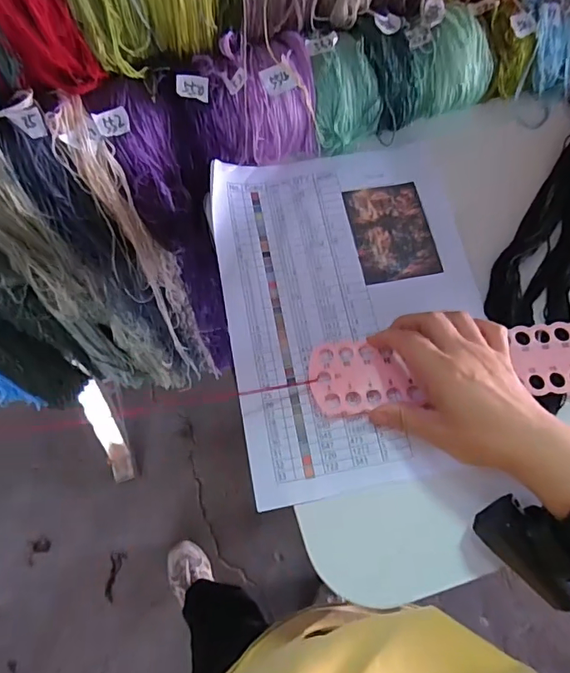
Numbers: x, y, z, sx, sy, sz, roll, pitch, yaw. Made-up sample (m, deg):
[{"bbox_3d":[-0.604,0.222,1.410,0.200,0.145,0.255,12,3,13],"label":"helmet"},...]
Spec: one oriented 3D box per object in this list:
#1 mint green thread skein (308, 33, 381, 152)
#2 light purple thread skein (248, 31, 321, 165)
[{"bbox_3d":[0.047,-0.213,0.431,0.061,0.064,0.059,-28,71,-9],"label":"mint green thread skein"},{"bbox_3d":[-0.007,-0.205,0.430,0.063,0.074,0.076,-13,69,-3],"label":"light purple thread skein"}]

